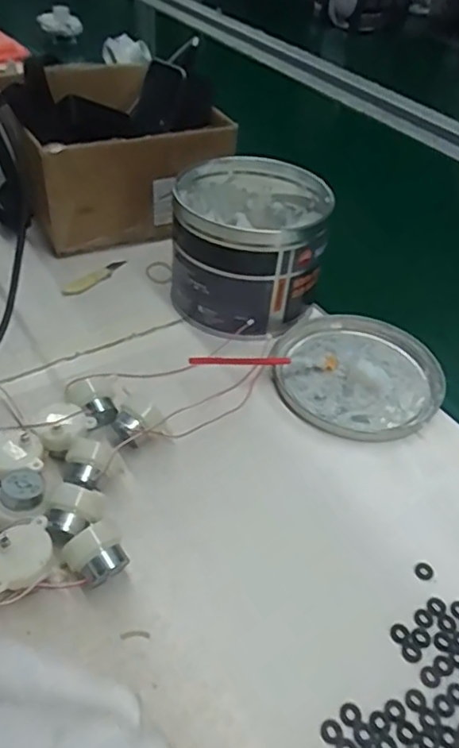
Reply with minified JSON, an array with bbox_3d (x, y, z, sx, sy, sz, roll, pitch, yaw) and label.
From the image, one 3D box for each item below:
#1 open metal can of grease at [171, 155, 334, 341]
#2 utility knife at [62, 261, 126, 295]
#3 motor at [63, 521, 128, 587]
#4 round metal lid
[{"bbox_3d":[0.015,-0.110,0.498,0.119,0.104,0.133,9,43,2],"label":"open metal can of grease"},{"bbox_3d":[-0.121,-0.089,0.536,0.014,0.004,0.074,27,47,20],"label":"utility knife"},{"bbox_3d":[-0.072,0.100,0.318,0.030,0.032,0.023,-20,49,-25],"label":"motor"},{"bbox_3d":[0.102,-0.004,0.463,0.127,0.013,0.131,3,43,-3],"label":"round metal lid"}]

